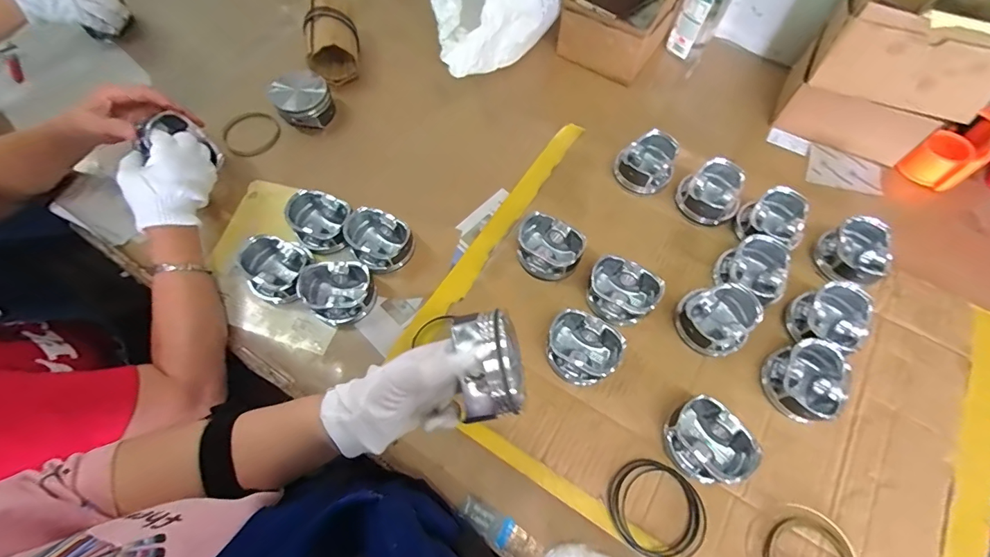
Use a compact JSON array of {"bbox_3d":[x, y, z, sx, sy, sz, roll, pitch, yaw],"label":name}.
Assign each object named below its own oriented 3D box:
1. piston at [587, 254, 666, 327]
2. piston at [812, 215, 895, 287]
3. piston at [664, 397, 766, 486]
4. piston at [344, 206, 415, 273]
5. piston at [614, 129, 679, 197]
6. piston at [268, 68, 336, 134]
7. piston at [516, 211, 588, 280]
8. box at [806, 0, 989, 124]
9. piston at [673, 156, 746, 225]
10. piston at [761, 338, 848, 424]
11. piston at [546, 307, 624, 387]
[{"bbox_3d":[0.159,0.018,0.534,0.084,0.045,0.072,35,70,15],"label":"piston"},{"bbox_3d":[0.473,-0.032,0.556,0.076,0.054,0.081,0,65,0],"label":"piston"},{"bbox_3d":[0.232,0.179,0.461,0.092,0.042,0.077,41,72,17],"label":"piston"},{"bbox_3d":[-0.157,-0.051,0.580,0.092,0.051,0.076,41,72,17],"label":"piston"},{"bbox_3d":[0.224,-0.168,0.622,0.076,0.056,0.070,0,65,0],"label":"piston"},{"bbox_3d":[-0.308,-0.290,0.677,0.083,0.058,0.090,0,65,0],"label":"piston"},{"bbox_3d":[0.071,-0.039,0.567,0.088,0.047,0.076,35,70,15],"label":"piston"},{"bbox_3d":[0.565,-0.324,0.560,0.194,0.107,0.158,31,69,14],"label":"box"},{"bbox_3d":[0.307,-0.121,0.597,0.080,0.046,0.081,0,65,0],"label":"piston"},{"bbox_3d":[0.358,0.117,0.488,0.074,0.046,0.090,18,66,8],"label":"piston"},{"bbox_3d":[0.104,0.084,0.503,0.084,0.043,0.075,26,68,11],"label":"piston"}]

